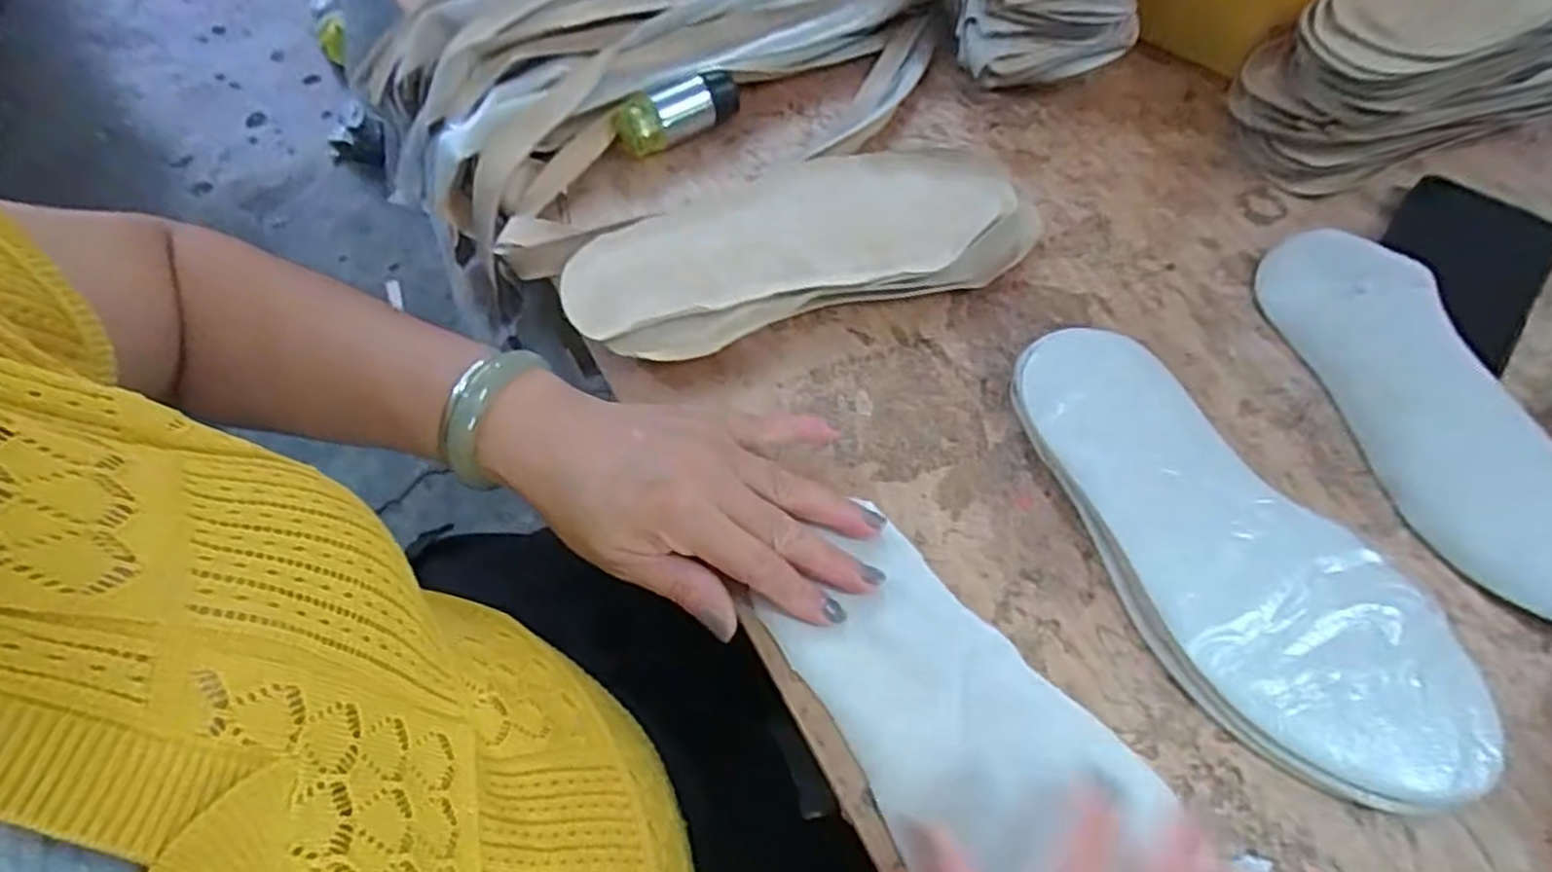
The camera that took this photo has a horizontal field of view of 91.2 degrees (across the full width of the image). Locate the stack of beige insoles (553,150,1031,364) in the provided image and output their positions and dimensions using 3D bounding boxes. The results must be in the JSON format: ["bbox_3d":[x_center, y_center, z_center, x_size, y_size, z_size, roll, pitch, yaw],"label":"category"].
[{"bbox_3d":[0.015,-0.107,0.431,0.260,0.029,0.104,-17,61,-8],"label":"stack of beige insoles"}]

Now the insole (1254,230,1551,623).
[{"bbox_3d":[0.328,-0.011,0.375,0.079,0.020,0.229,-11,60,-5],"label":"insole"}]

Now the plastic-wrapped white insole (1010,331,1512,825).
[{"bbox_3d":[0.198,0.047,0.343,0.099,0.026,0.241,-27,63,-14],"label":"plastic-wrapped white insole"}]

